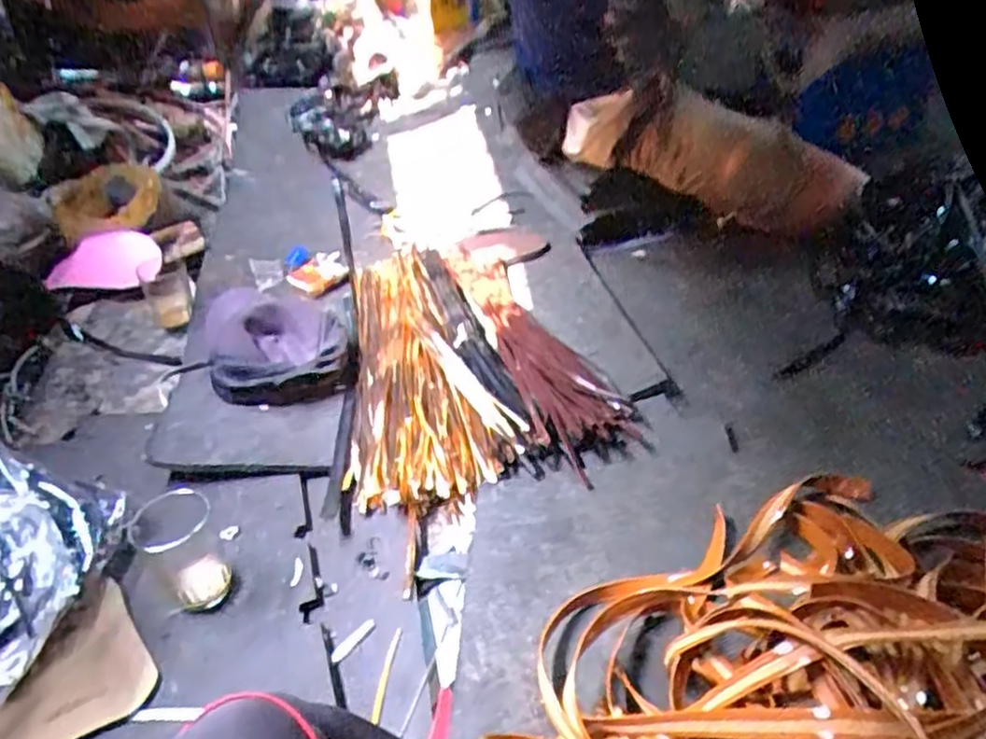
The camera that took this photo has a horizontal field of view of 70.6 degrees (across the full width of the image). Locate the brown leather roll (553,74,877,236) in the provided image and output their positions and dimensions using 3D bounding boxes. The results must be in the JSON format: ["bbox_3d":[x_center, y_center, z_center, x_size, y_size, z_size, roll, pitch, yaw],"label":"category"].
[{"bbox_3d":[0.311,-0.314,1.015,0.414,0.139,0.096,23,48,11],"label":"brown leather roll"}]

